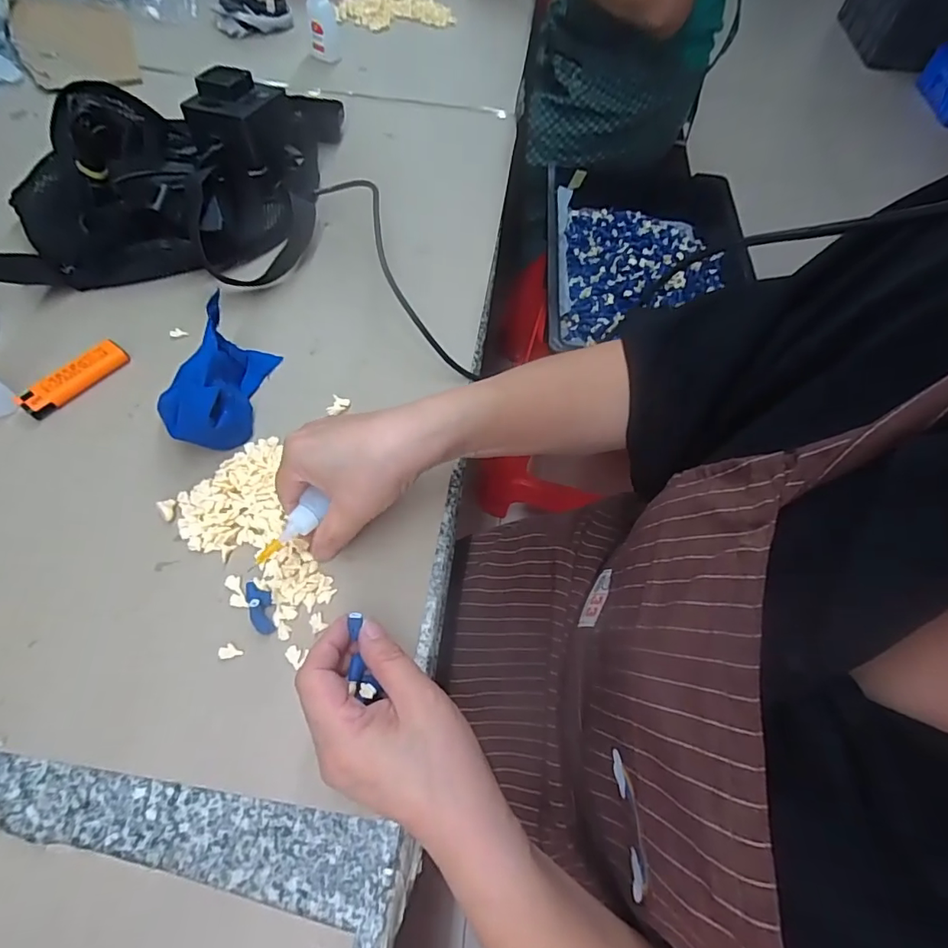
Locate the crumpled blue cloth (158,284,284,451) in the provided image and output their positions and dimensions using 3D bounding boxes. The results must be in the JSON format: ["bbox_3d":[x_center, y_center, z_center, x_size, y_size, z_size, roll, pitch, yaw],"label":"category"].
[{"bbox_3d":[-0.192,-0.071,0.378,0.055,0.060,0.104,5,61,0],"label":"crumpled blue cloth"}]

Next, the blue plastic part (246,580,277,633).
[{"bbox_3d":[-0.135,0.083,0.319,0.014,0.008,0.035,-14,62,-11],"label":"blue plastic part"}]

